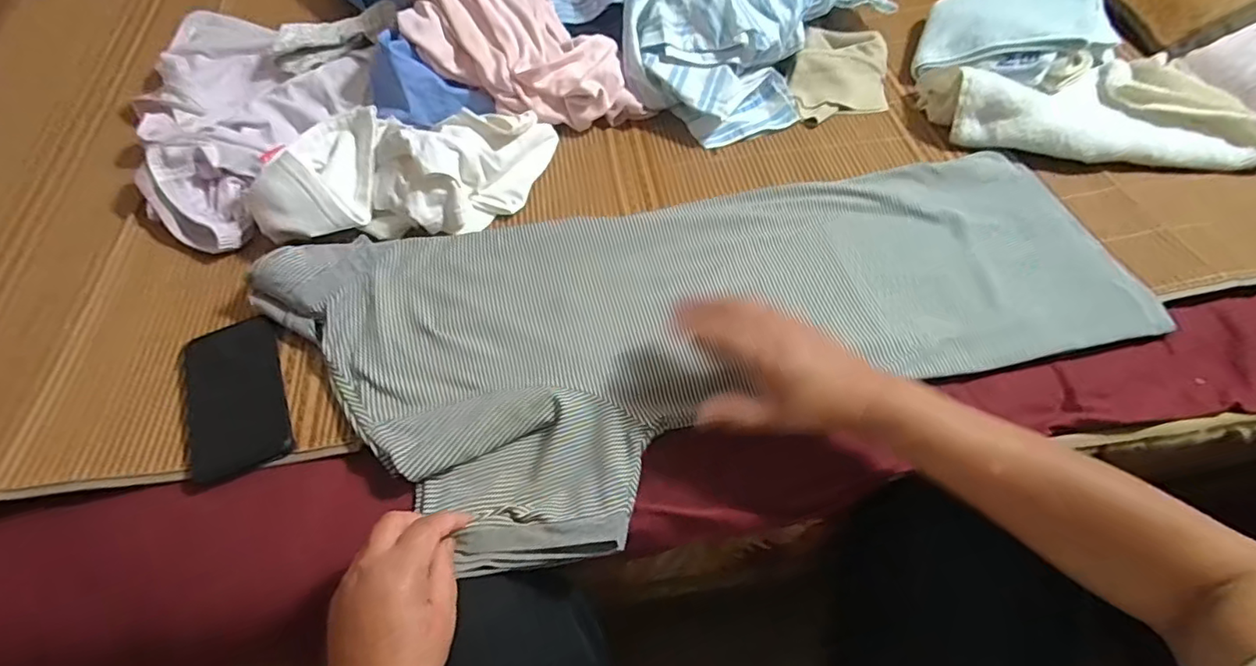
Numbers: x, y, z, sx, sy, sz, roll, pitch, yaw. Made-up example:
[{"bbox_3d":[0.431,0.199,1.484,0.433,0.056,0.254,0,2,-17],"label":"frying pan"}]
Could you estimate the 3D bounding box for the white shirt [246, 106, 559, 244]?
[{"bbox_3d":[-0.238,-0.185,0.635,0.312,0.072,0.159,-9,58,-2],"label":"white shirt"}]

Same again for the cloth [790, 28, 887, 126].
[{"bbox_3d":[0.274,-0.331,0.745,0.128,0.020,0.138,0,72,-2],"label":"cloth"}]

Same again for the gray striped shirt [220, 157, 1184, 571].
[{"bbox_3d":[0.077,-0.016,0.541,0.791,0.038,0.336,-13,57,-7],"label":"gray striped shirt"}]

